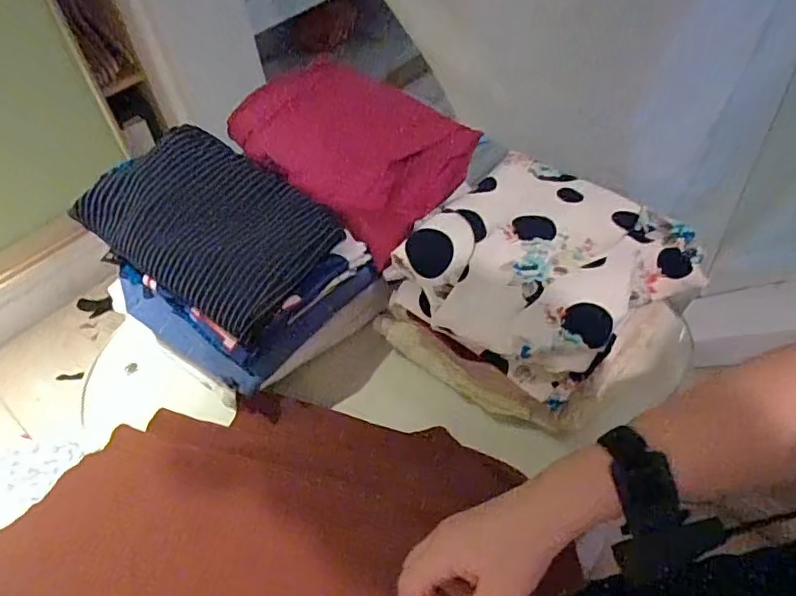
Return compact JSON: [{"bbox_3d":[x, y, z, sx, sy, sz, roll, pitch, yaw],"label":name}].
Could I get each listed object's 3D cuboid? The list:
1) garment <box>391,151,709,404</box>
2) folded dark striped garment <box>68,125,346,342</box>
[{"bbox_3d":[0.143,-0.033,0.565,0.224,0.066,0.253,33,58,31],"label":"garment"},{"bbox_3d":[-0.181,-0.072,0.571,0.207,0.031,0.157,42,75,-2],"label":"folded dark striped garment"}]

